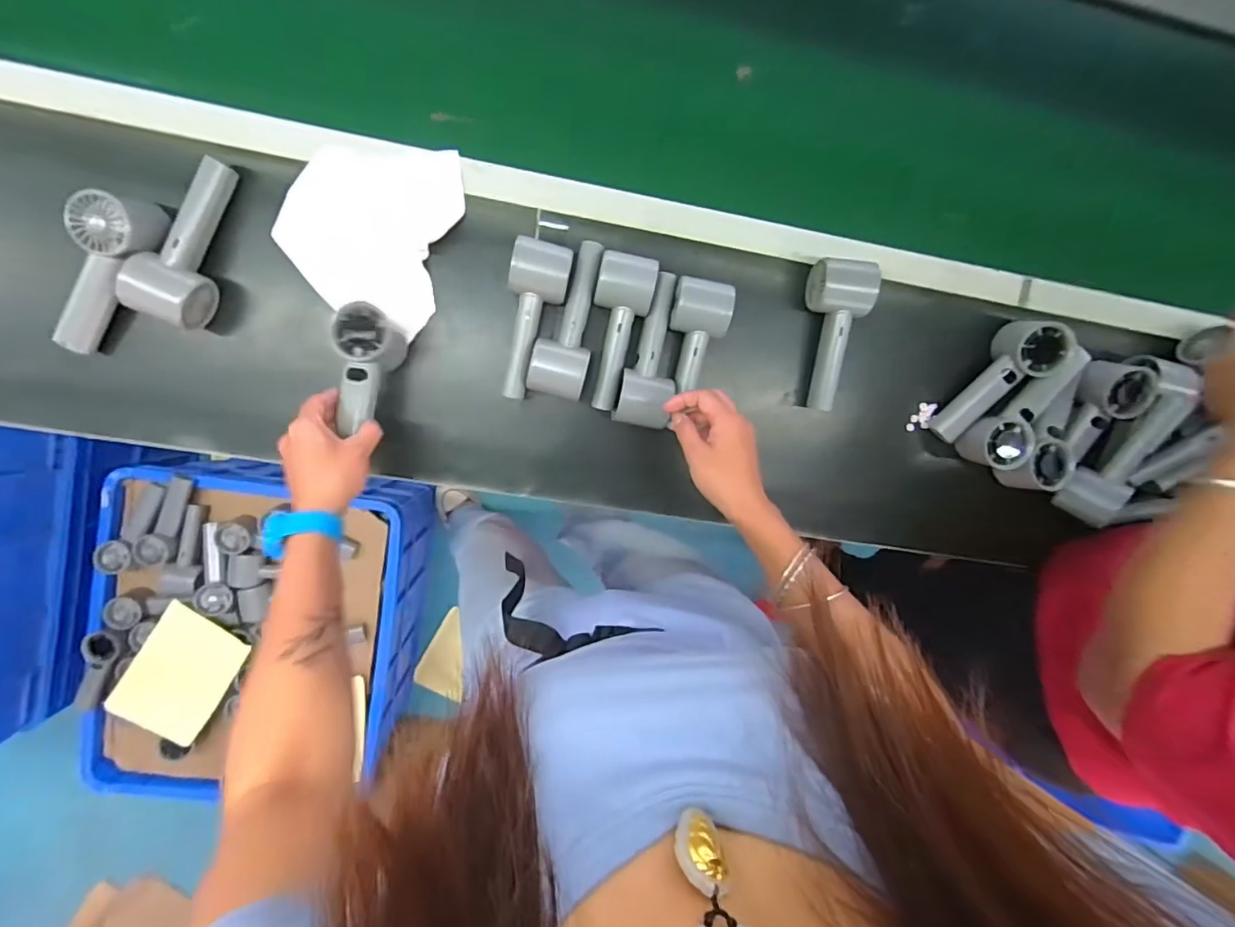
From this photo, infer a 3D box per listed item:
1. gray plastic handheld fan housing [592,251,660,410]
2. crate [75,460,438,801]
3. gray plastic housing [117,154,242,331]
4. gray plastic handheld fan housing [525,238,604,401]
[{"bbox_3d":[0.001,-0.135,0.565,0.059,0.044,0.158,10,95,-8],"label":"gray plastic handheld fan housing"},{"bbox_3d":[-0.708,0.309,1.156,0.528,0.408,0.590,9,95,-8],"label":"crate"},{"bbox_3d":[-0.400,-0.208,0.516,0.061,0.046,0.156,25,93,-9],"label":"gray plastic housing"},{"bbox_3d":[-0.049,-0.148,0.569,0.056,0.056,0.159,13,95,-8],"label":"gray plastic handheld fan housing"}]

